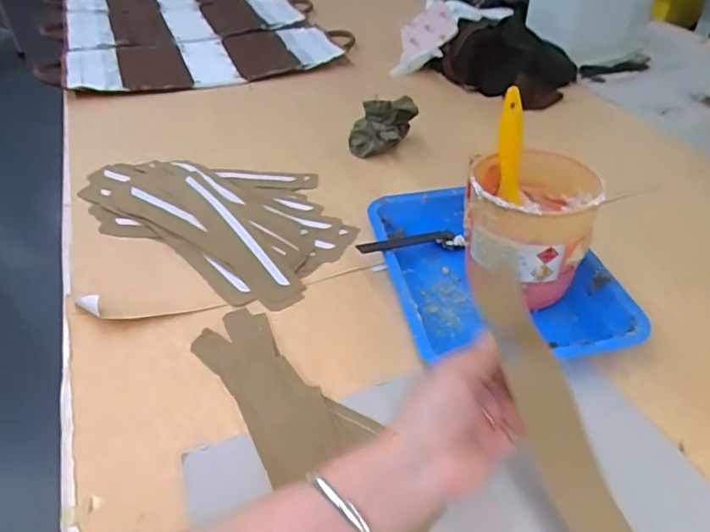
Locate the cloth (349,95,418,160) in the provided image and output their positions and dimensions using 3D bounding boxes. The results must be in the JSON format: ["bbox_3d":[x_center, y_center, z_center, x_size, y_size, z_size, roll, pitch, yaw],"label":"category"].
[{"bbox_3d":[0.040,-0.206,0.801,0.092,0.066,0.053,3,41,5],"label":"cloth"}]

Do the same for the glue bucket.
[{"bbox_3d":[0.173,-0.040,0.562,0.113,0.119,0.130,9,42,12],"label":"glue bucket"}]

